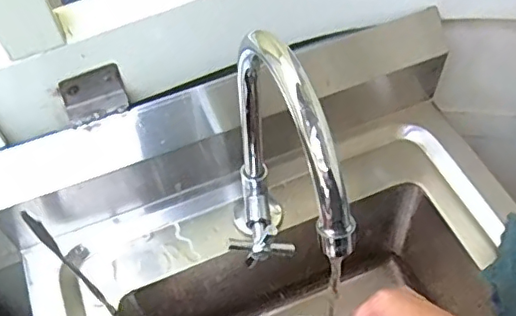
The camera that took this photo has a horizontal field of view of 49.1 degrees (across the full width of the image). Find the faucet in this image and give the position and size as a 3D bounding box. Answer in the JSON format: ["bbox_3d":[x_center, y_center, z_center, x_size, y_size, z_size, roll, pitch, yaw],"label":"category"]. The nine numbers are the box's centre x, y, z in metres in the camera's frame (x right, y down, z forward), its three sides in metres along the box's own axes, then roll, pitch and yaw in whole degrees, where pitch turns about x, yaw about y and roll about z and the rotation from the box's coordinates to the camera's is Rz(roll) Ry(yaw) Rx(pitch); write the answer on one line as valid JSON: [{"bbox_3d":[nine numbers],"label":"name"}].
[{"bbox_3d":[0.010,0.041,0.447,0.054,0.292,0.172,-21,56,-11],"label":"faucet"}]

